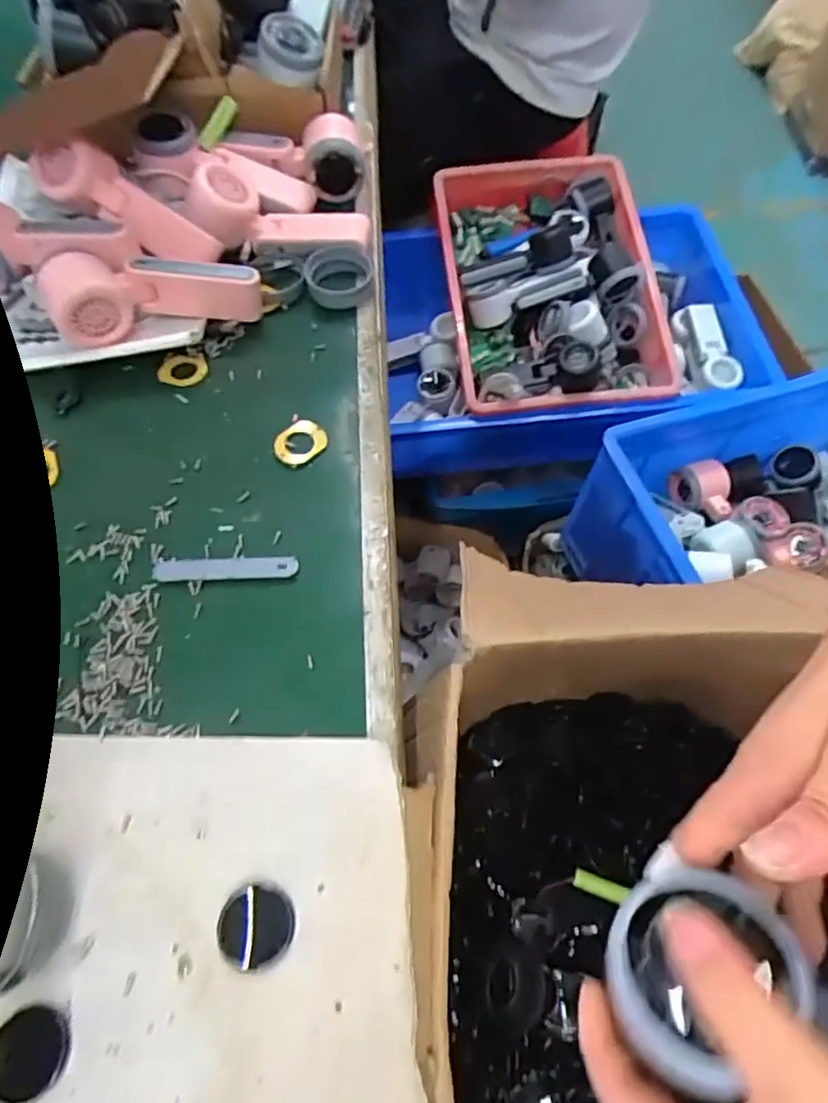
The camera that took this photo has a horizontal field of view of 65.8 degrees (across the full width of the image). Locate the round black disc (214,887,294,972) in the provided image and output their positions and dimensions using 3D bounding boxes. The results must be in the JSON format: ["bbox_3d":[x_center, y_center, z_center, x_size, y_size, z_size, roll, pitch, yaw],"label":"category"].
[{"bbox_3d":[-0.081,0.191,0.326,0.037,0.008,0.035,-1,62,2],"label":"round black disc"}]

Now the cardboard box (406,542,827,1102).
[{"bbox_3d":[0.172,0.268,0.431,0.328,0.237,0.397,-5,62,-1],"label":"cardboard box"}]

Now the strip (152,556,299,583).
[{"bbox_3d":[-0.127,0.012,0.433,0.097,0.005,0.016,-3,62,0],"label":"strip"}]

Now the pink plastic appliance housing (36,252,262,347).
[{"bbox_3d":[-0.207,-0.206,0.515,0.163,0.055,0.047,-11,61,-20],"label":"pink plastic appliance housing"}]

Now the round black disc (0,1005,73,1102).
[{"bbox_3d":[-0.185,0.239,0.305,0.036,0.005,0.036,-1,62,2],"label":"round black disc"}]

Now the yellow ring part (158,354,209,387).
[{"bbox_3d":[-0.189,-0.148,0.524,0.039,0.010,0.029,-26,64,-12],"label":"yellow ring part"}]

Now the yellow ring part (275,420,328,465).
[{"bbox_3d":[-0.086,-0.083,0.484,0.032,0.005,0.040,39,70,20],"label":"yellow ring part"}]

